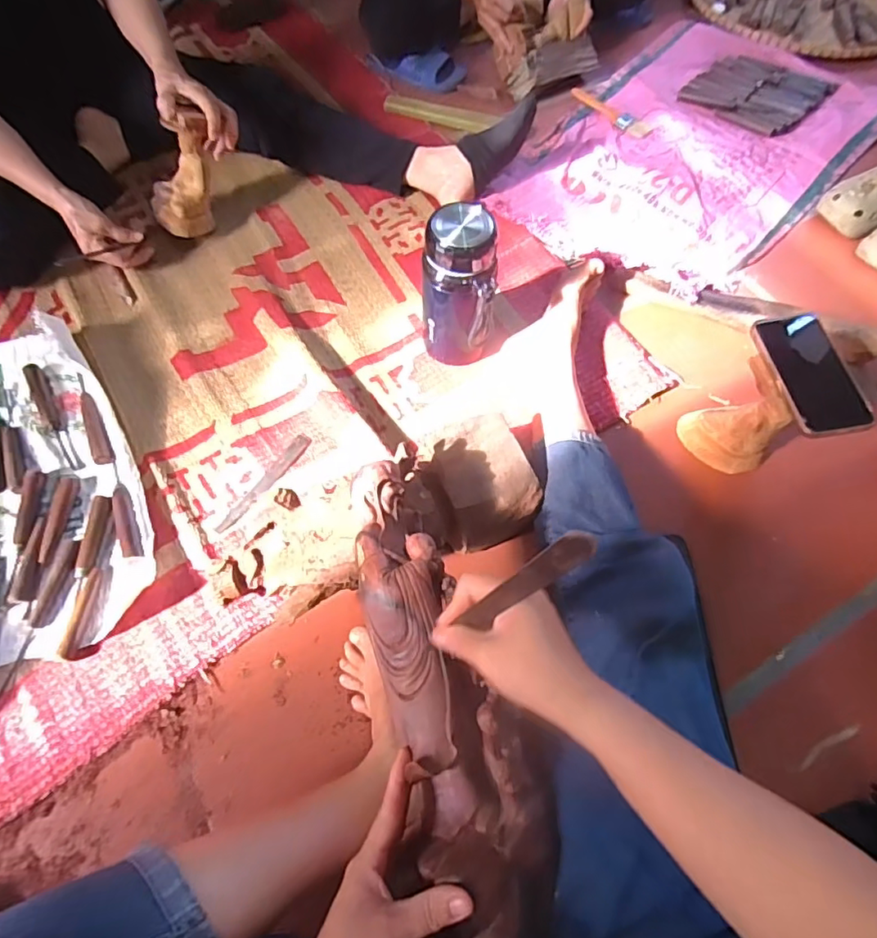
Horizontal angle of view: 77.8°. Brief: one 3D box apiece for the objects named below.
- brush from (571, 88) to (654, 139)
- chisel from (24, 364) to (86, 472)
[{"bbox_3d":[0.344,-0.708,1.079,0.049,0.008,0.190,-36,69,-14],"label":"brush"},{"bbox_3d":[-0.536,-0.075,0.757,0.024,0.018,0.192,-32,68,-13],"label":"chisel"}]

